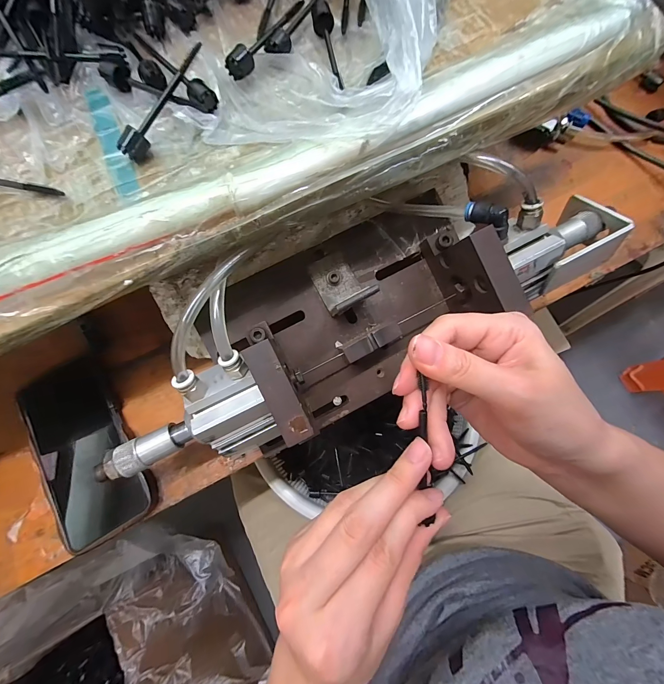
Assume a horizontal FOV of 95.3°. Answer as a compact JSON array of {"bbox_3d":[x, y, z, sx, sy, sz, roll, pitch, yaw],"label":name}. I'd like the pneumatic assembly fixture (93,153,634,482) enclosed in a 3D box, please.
[{"bbox_3d":[0.021,-0.040,0.254,0.429,0.094,0.167,-26,75,-6],"label":"pneumatic assembly fixture"}]

